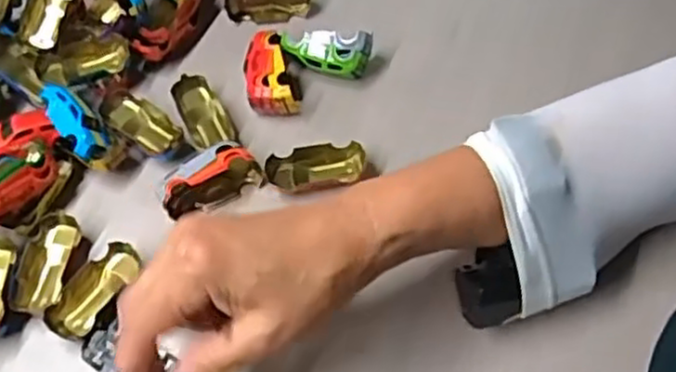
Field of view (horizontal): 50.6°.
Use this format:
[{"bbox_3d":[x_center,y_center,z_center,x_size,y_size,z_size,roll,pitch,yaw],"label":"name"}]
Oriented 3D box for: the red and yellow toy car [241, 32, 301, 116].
[{"bbox_3d":[-0.049,-0.081,0.511,0.036,0.026,0.067,-10,58,-2],"label":"red and yellow toy car"}]

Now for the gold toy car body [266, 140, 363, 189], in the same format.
[{"bbox_3d":[-0.015,-0.012,0.473,0.064,0.015,0.027,-11,58,-3],"label":"gold toy car body"}]

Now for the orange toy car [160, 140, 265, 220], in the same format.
[{"bbox_3d":[-0.085,-0.007,0.466,0.065,0.026,0.026,-23,59,-10],"label":"orange toy car"}]

